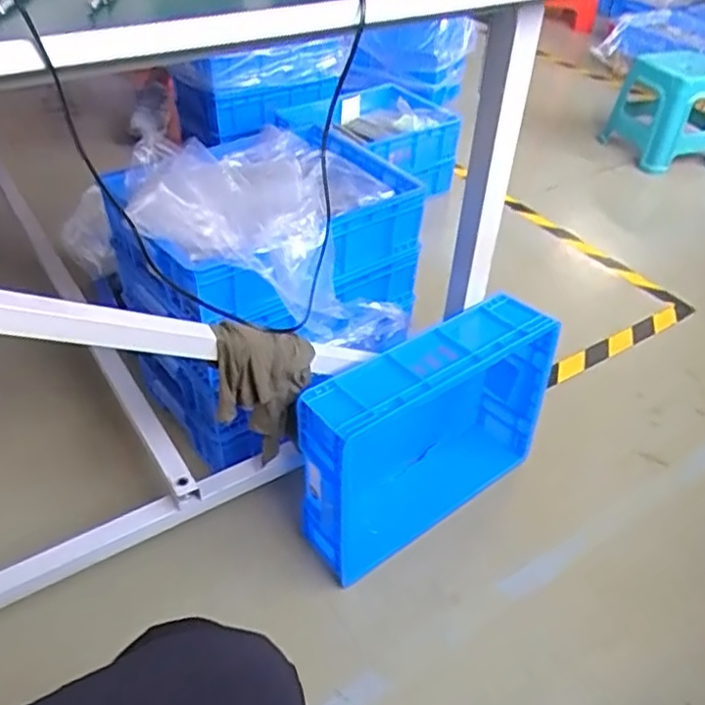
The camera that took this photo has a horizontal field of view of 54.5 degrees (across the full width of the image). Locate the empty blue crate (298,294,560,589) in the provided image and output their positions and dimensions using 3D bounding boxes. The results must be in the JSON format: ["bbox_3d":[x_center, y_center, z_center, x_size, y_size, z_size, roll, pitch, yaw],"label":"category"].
[{"bbox_3d":[0.107,0.115,0.994,0.396,0.301,0.122,-26,49,-30],"label":"empty blue crate"}]

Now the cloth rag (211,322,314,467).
[{"bbox_3d":[-0.113,0.054,0.899,0.132,0.223,0.054,-14,44,-19],"label":"cloth rag"}]

